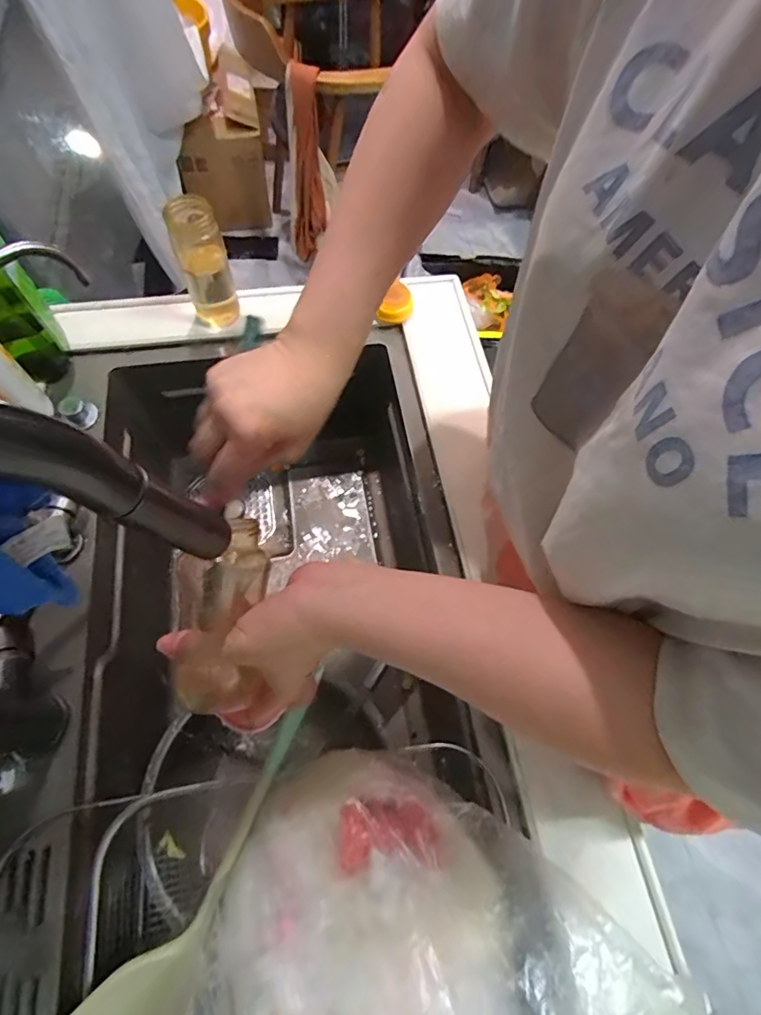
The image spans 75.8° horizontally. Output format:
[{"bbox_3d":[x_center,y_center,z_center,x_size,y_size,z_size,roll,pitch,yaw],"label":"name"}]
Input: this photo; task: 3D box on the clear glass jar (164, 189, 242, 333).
[{"bbox_3d":[-0.209,-0.287,0.583,0.053,0.134,0.062,-17,67,-12],"label":"clear glass jar"}]

